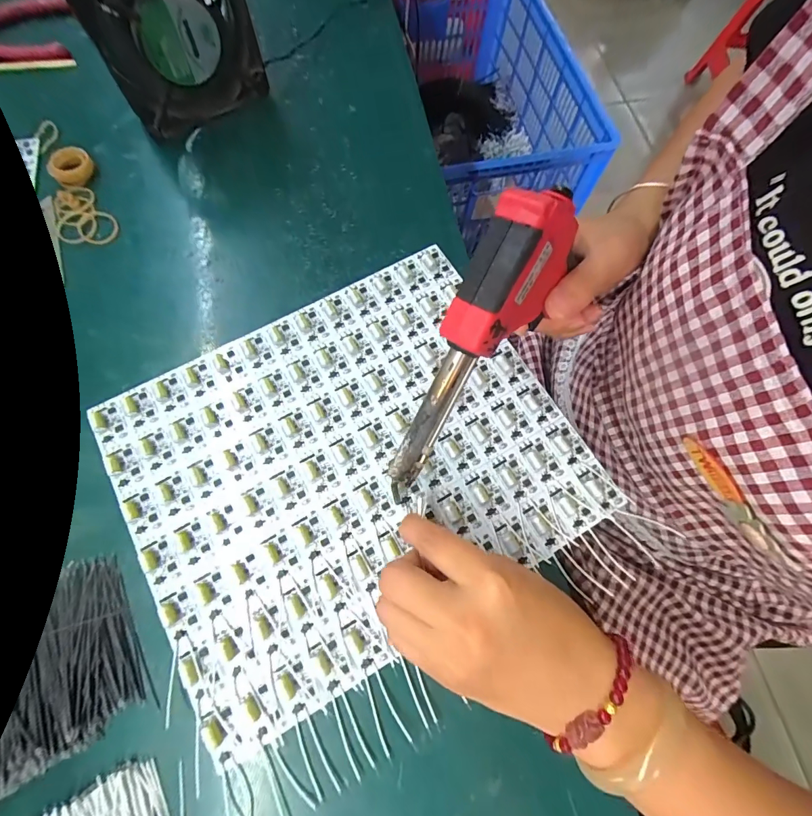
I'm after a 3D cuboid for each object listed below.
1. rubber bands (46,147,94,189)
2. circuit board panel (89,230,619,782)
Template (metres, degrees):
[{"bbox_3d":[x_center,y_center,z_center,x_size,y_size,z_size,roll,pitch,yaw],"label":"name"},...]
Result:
[{"bbox_3d":[-0.288,-0.207,0.352,0.034,0.015,0.034,-39,76,-14],"label":"rubber bands"},{"bbox_3d":[-0.040,0.033,0.281,0.287,0.010,0.238,-29,74,-11],"label":"circuit board panel"}]

